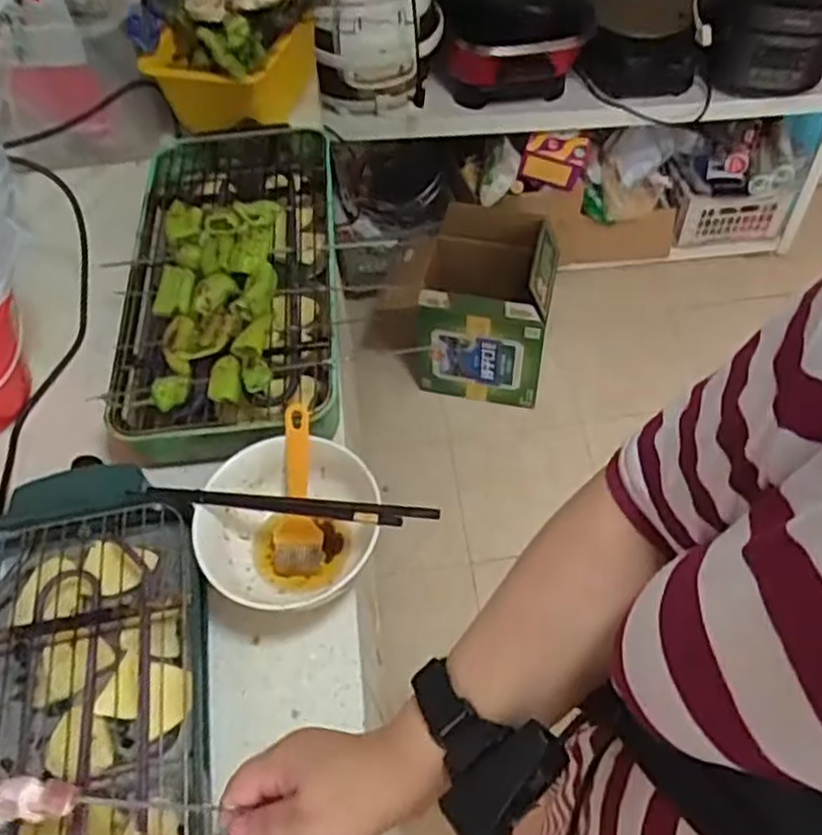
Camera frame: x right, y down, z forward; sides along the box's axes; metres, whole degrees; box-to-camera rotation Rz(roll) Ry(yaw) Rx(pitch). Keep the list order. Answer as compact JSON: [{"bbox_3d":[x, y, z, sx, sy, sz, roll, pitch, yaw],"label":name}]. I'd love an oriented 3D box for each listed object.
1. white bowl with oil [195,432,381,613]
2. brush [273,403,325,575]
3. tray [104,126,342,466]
[{"bbox_3d":[-0.104,0.099,0.629,0.149,0.066,0.149,-2,56,3],"label":"white bowl with oil"},{"bbox_3d":[-0.098,0.064,0.650,0.044,0.027,0.147,1,85,5],"label":"brush"},{"bbox_3d":[-0.198,-0.174,0.811,0.219,0.082,0.464,-7,56,0],"label":"tray"}]

